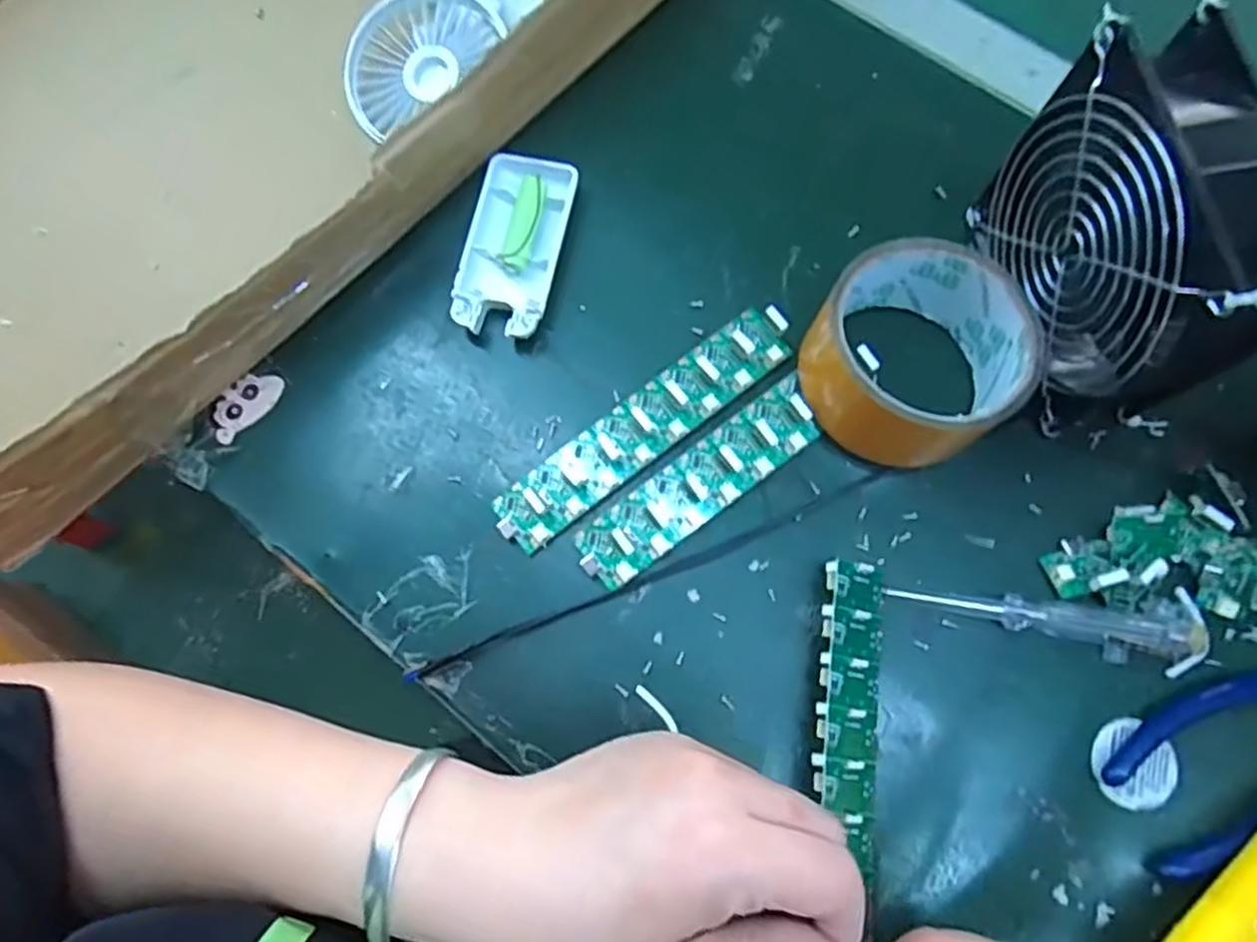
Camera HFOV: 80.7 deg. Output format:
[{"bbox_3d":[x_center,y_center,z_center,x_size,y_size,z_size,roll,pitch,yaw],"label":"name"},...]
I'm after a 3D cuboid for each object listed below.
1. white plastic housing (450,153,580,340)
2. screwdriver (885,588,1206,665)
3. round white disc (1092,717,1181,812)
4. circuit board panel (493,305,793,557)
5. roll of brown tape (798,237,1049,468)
[{"bbox_3d":[-0.057,-0.111,0.368,0.046,0.016,0.093,12,77,5],"label":"white plastic housing"},{"bbox_3d":[0.173,0.063,0.310,0.117,0.019,0.020,10,76,4],"label":"screwdriver"},{"bbox_3d":[0.206,0.120,0.300,0.034,0.006,0.031,0,76,2],"label":"round white disc"},{"bbox_3d":[0.008,-0.022,0.340,0.157,0.015,0.031,-37,76,-7],"label":"circuit board panel"},{"bbox_3d":[0.126,-0.051,0.325,0.087,0.052,0.086,0,76,2],"label":"roll of brown tape"}]

